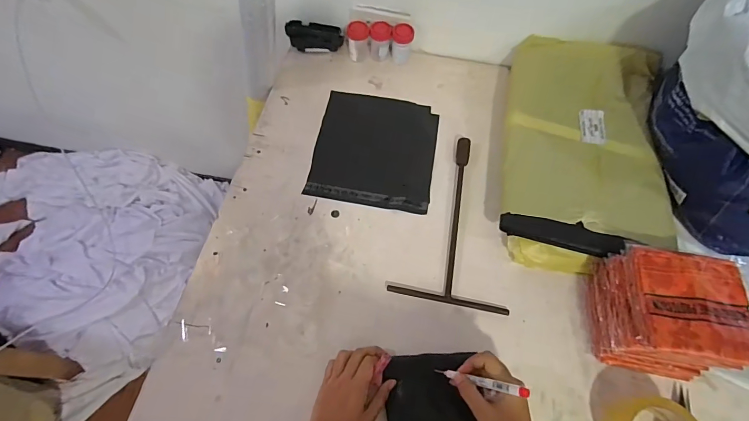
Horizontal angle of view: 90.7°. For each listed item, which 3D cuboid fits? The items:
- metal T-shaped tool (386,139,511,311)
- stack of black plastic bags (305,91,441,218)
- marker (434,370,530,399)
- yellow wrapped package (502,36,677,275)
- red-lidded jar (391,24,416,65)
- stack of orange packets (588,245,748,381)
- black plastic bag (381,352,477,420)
[{"bbox_3d":[0.137,0.006,0.608,0.173,0.012,0.295,10,64,5],"label":"metal T-shaped tool"},{"bbox_3d":[0.003,-0.116,0.673,0.210,0.011,0.234,8,64,4],"label":"stack of black plastic bags"},{"bbox_3d":[0.121,0.204,0.445,0.013,0.135,0.010,35,62,-28],"label":"marker"},{"bbox_3d":[0.356,-0.109,0.634,0.259,0.082,0.430,11,64,4],"label":"yellow wrapped package"},{"bbox_3d":[0.056,-0.332,0.744,0.042,0.075,0.037,6,64,1],"label":"red-lidded jar"},{"bbox_3d":[0.385,0.138,0.495,0.134,0.121,0.139,8,64,2],"label":"stack of orange packets"},{"bbox_3d":[0.077,0.260,0.482,0.120,0.018,0.134,-7,64,-4],"label":"black plastic bag"}]

